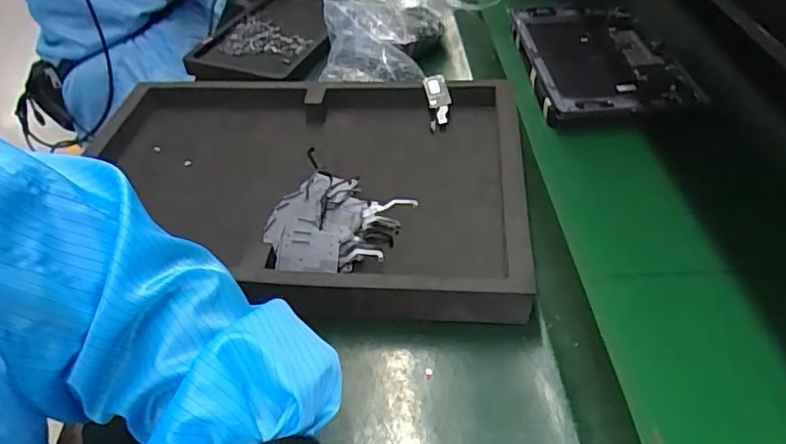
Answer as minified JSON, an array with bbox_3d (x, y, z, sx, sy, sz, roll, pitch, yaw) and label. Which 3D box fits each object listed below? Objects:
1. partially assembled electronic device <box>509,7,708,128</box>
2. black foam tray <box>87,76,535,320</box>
[{"bbox_3d":[0.257,-0.203,0.710,0.179,0.032,0.254,-2,43,0],"label":"partially assembled electronic device"},{"bbox_3d":[-0.090,-0.045,0.533,0.406,0.042,0.294,1,43,3],"label":"black foam tray"}]

